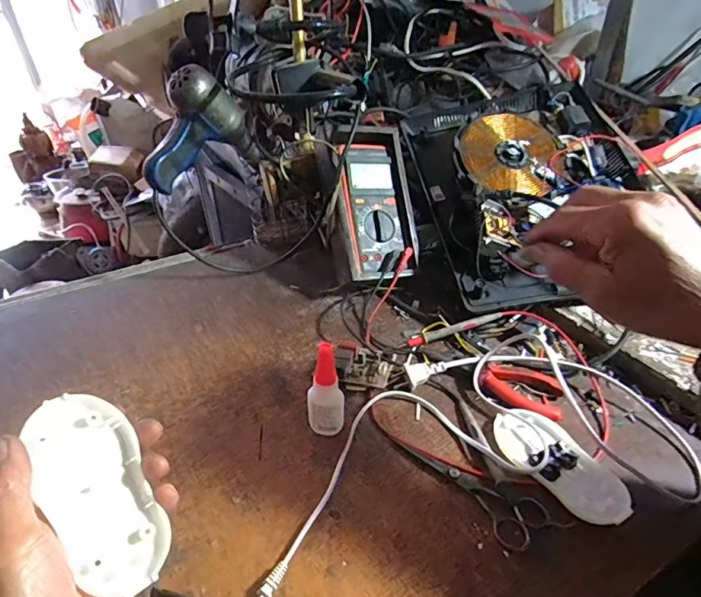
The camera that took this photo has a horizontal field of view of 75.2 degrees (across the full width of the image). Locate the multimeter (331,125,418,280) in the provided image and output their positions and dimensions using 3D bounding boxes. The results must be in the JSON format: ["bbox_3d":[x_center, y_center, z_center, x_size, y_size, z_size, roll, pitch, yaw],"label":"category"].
[{"bbox_3d":[0.032,-0.128,0.595,0.101,0.209,0.052,-6,-7,-5],"label":"multimeter"}]

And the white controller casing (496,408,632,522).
[{"bbox_3d":[0.180,0.142,0.395,0.059,0.012,0.120,-21,41,-23],"label":"white controller casing"}]

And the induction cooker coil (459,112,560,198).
[{"bbox_3d":[0.227,-0.200,0.633,0.146,0.014,0.144,1,70,-3],"label":"induction cooker coil"}]

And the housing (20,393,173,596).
[{"bbox_3d":[-0.153,0.116,0.278,0.051,0.018,0.120,-21,78,-45],"label":"housing"}]

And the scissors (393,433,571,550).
[{"bbox_3d":[0.099,0.159,0.377,0.148,0.008,0.047,21,43,28],"label":"scissors"}]

